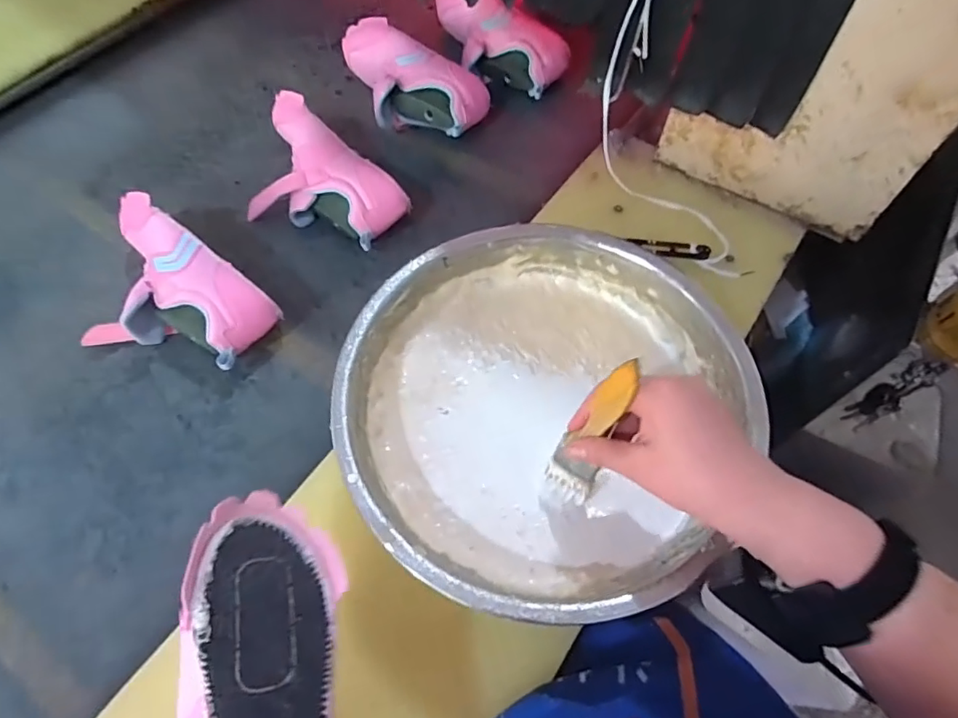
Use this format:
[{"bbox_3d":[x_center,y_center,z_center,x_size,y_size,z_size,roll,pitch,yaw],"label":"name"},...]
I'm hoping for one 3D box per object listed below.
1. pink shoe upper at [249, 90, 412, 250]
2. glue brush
[{"bbox_3d":[-0.217,-0.222,0.696,0.235,0.083,0.141,38,68,20],"label":"pink shoe upper"},{"bbox_3d":[0.079,0.060,0.393,0.038,0.170,0.015,38,51,20],"label":"glue brush"}]

